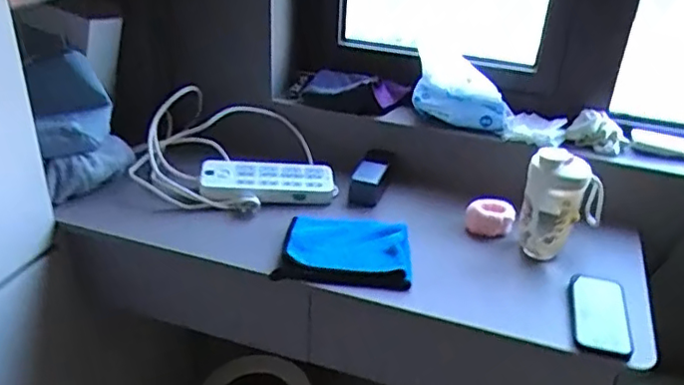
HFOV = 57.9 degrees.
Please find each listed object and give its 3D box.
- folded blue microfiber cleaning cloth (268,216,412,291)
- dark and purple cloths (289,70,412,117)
[{"bbox_3d":[0.007,0.086,0.927,0.191,0.030,0.135,6,30,1],"label":"folded blue microfiber cleaning cloth"},{"bbox_3d":[0.015,-0.182,1.137,0.207,0.071,0.053,8,30,4],"label":"dark and purple cloths"}]

